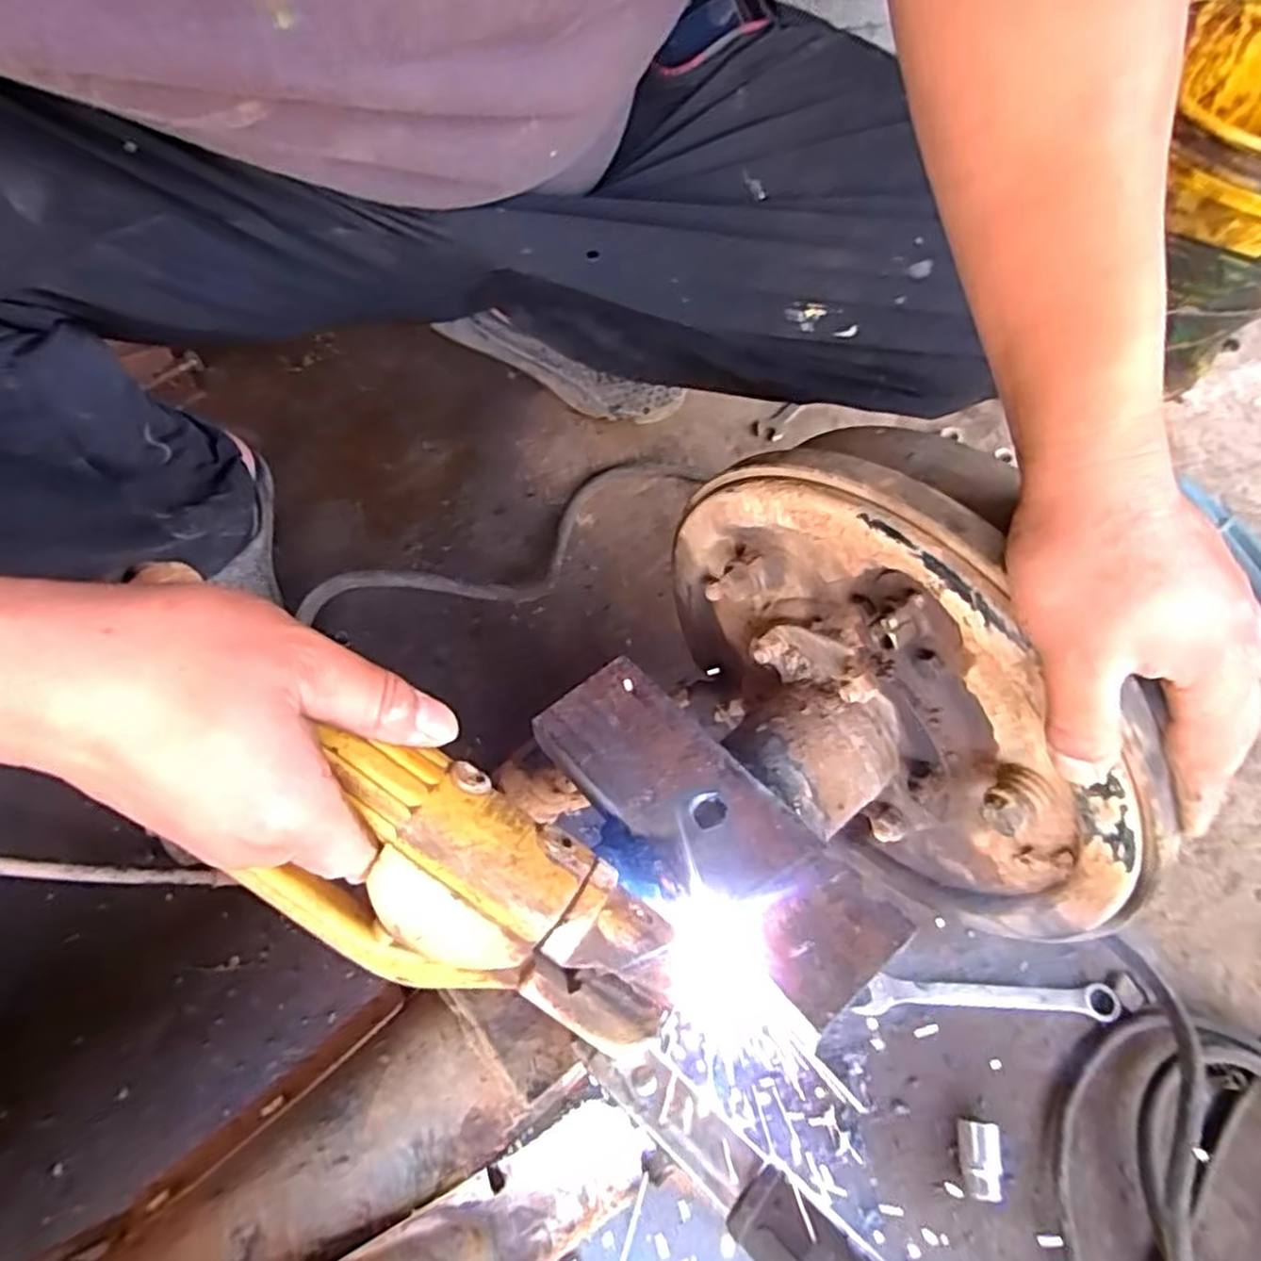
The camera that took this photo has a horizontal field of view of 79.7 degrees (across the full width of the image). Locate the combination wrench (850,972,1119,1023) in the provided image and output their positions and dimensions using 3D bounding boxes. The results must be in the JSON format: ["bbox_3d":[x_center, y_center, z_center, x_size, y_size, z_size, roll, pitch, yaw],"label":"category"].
[{"bbox_3d":[0.246,0.253,0.520,0.178,0.007,0.023,3,61,-2],"label":"combination wrench"}]

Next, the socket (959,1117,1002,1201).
[{"bbox_3d":[0.215,0.325,0.465,0.019,0.019,0.041,10,61,2],"label":"socket"}]

